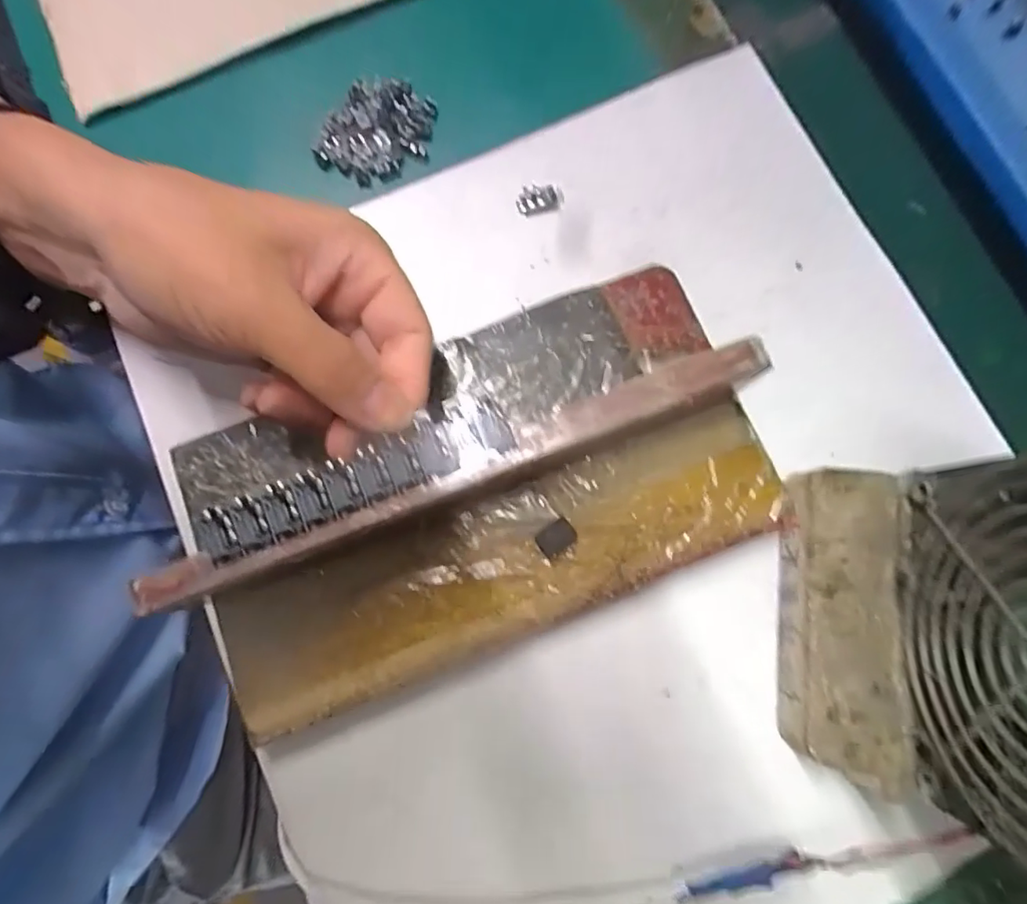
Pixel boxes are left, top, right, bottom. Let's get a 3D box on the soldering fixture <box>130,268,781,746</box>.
[{"bbox_3d":[-0.015,0.012,0.209,0.229,0.066,0.126,-22,80,-3],"label":"soldering fixture"}]

